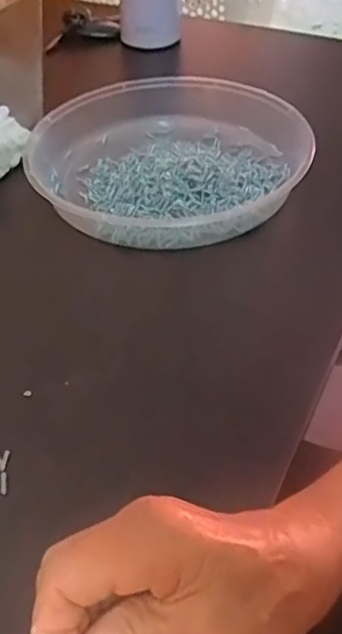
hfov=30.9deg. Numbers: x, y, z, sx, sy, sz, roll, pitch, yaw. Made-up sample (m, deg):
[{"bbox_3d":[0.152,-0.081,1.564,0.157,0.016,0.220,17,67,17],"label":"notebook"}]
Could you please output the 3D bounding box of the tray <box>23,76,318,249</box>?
[{"bbox_3d":[-0.005,-0.145,0.537,0.232,0.037,0.223,-1,45,1],"label":"tray"}]

